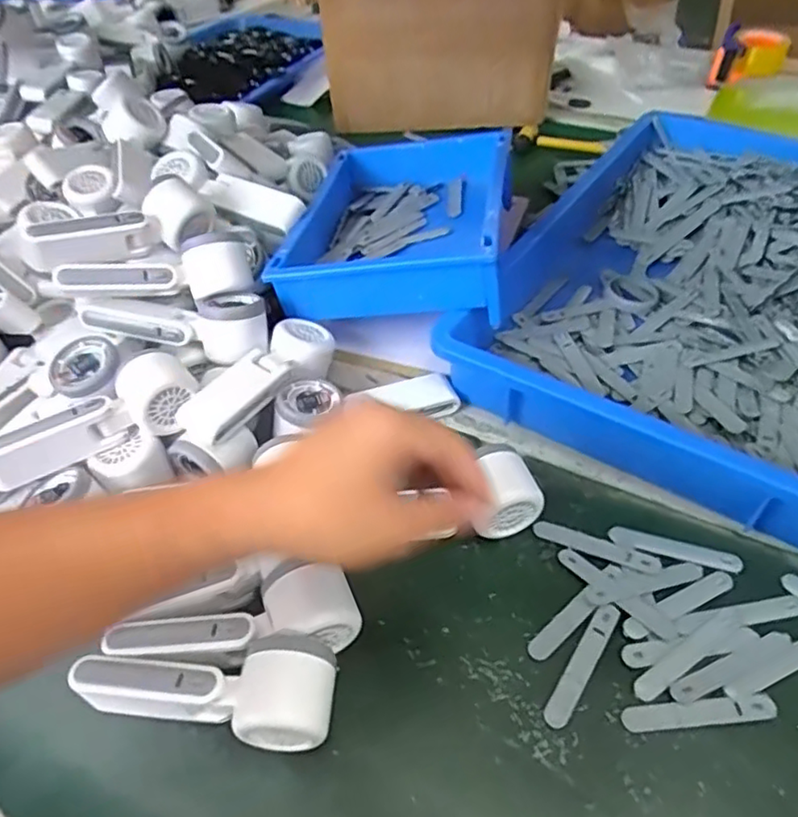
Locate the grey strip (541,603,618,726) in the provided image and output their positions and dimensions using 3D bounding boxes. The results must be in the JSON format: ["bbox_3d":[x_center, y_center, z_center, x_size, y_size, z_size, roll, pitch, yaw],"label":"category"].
[{"bbox_3d":[0.126,0.175,0.436,0.016,0.004,0.093,30,59,23],"label":"grey strip"}]

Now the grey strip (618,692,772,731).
[{"bbox_3d":[0.193,0.195,0.410,0.095,0.004,0.016,-5,46,-1],"label":"grey strip"}]

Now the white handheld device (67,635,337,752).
[{"bbox_3d":[-0.125,0.184,0.411,0.166,0.054,0.056,-2,46,2],"label":"white handheld device"}]

